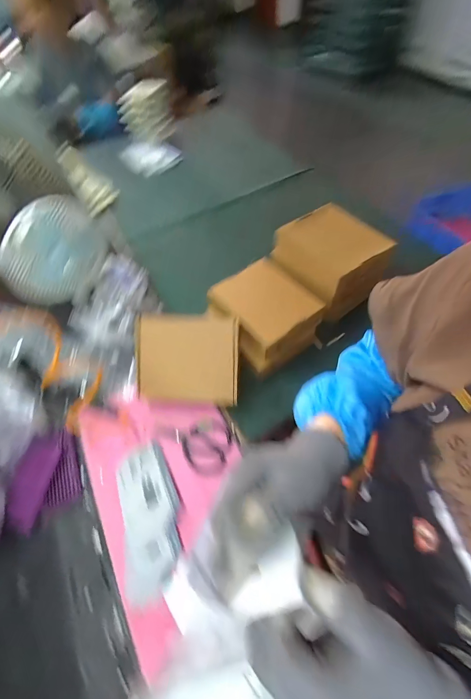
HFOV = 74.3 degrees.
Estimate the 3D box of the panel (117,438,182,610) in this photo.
[{"bbox_3d":[-0.157,0.293,0.558,0.107,0.037,0.240,-17,57,-7],"label":"panel"}]

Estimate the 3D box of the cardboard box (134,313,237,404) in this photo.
[{"bbox_3d":[-0.101,0.017,0.660,0.210,0.037,0.183,1,89,-3],"label":"cardboard box"}]

